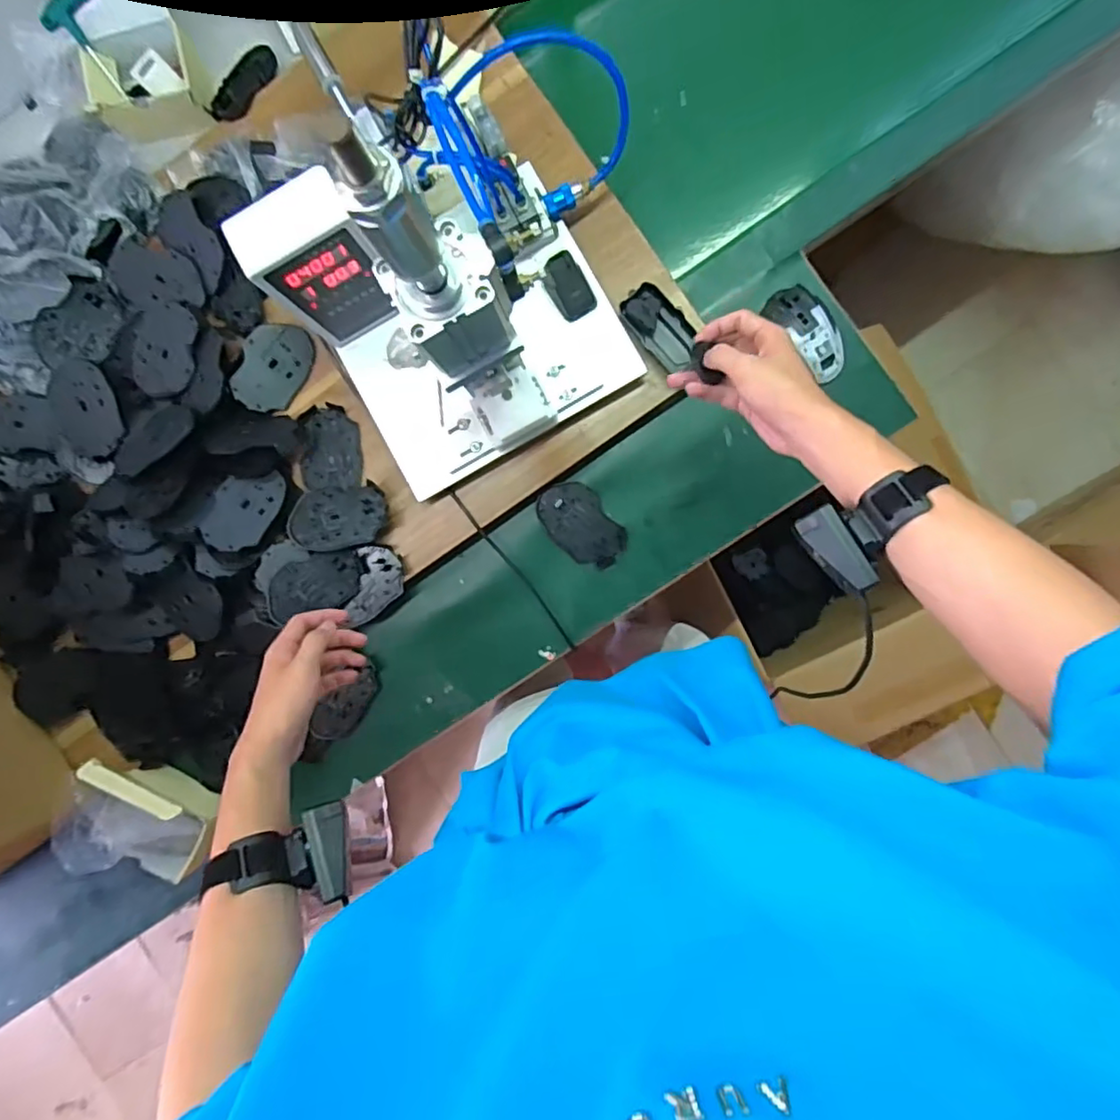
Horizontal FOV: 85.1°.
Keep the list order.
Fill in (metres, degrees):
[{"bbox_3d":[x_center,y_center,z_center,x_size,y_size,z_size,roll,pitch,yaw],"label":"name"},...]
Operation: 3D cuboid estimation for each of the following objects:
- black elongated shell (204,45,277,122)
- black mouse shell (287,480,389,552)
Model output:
[{"bbox_3d":[-0.395,-0.595,0.763,0.051,0.024,0.110,30,93,3],"label":"black elongated shell"},{"bbox_3d":[-0.262,-0.050,0.729,0.110,0.035,0.074,-6,91,4],"label":"black mouse shell"}]

